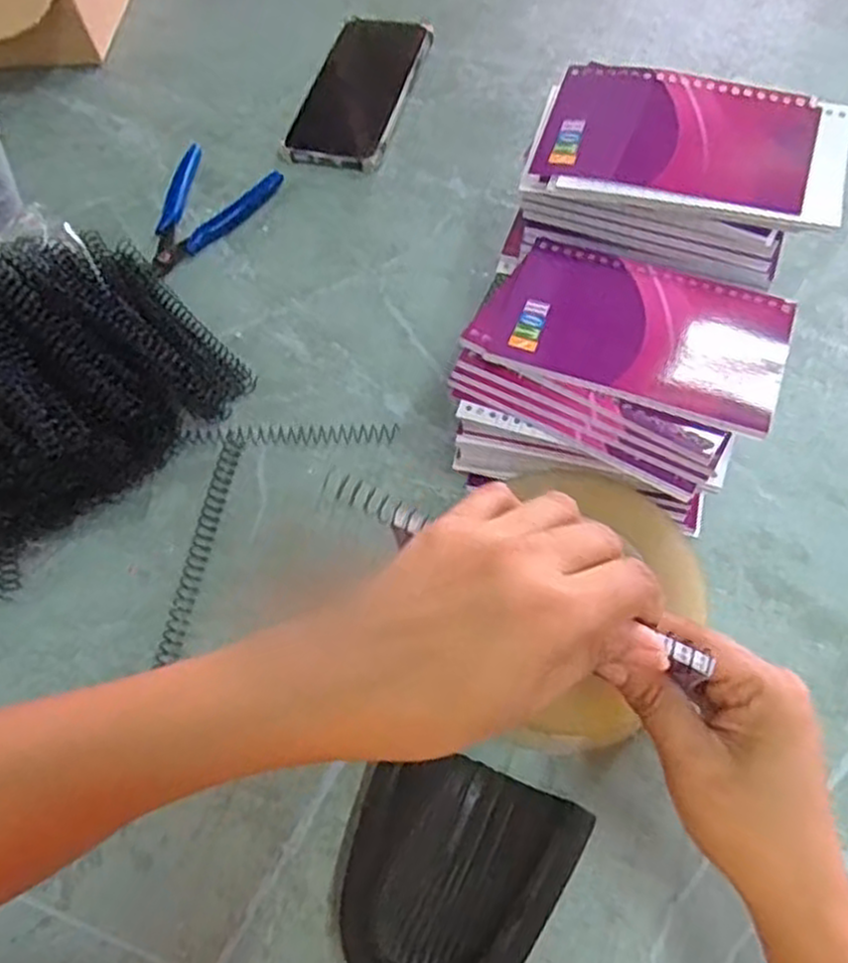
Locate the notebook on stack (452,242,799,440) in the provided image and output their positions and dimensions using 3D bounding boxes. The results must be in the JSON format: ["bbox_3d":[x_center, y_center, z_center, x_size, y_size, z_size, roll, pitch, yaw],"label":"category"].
[{"bbox_3d":[0.100,-0.075,0.366,0.138,0.007,0.083,22,66,14],"label":"notebook on stack"}]

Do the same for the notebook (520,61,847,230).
[{"bbox_3d":[0.133,-0.170,0.381,0.147,0.007,0.089,16,68,13],"label":"notebook"}]

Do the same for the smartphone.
[{"bbox_3d":[-0.051,-0.321,0.623,0.080,0.018,0.175,12,61,11],"label":"smartphone"}]

